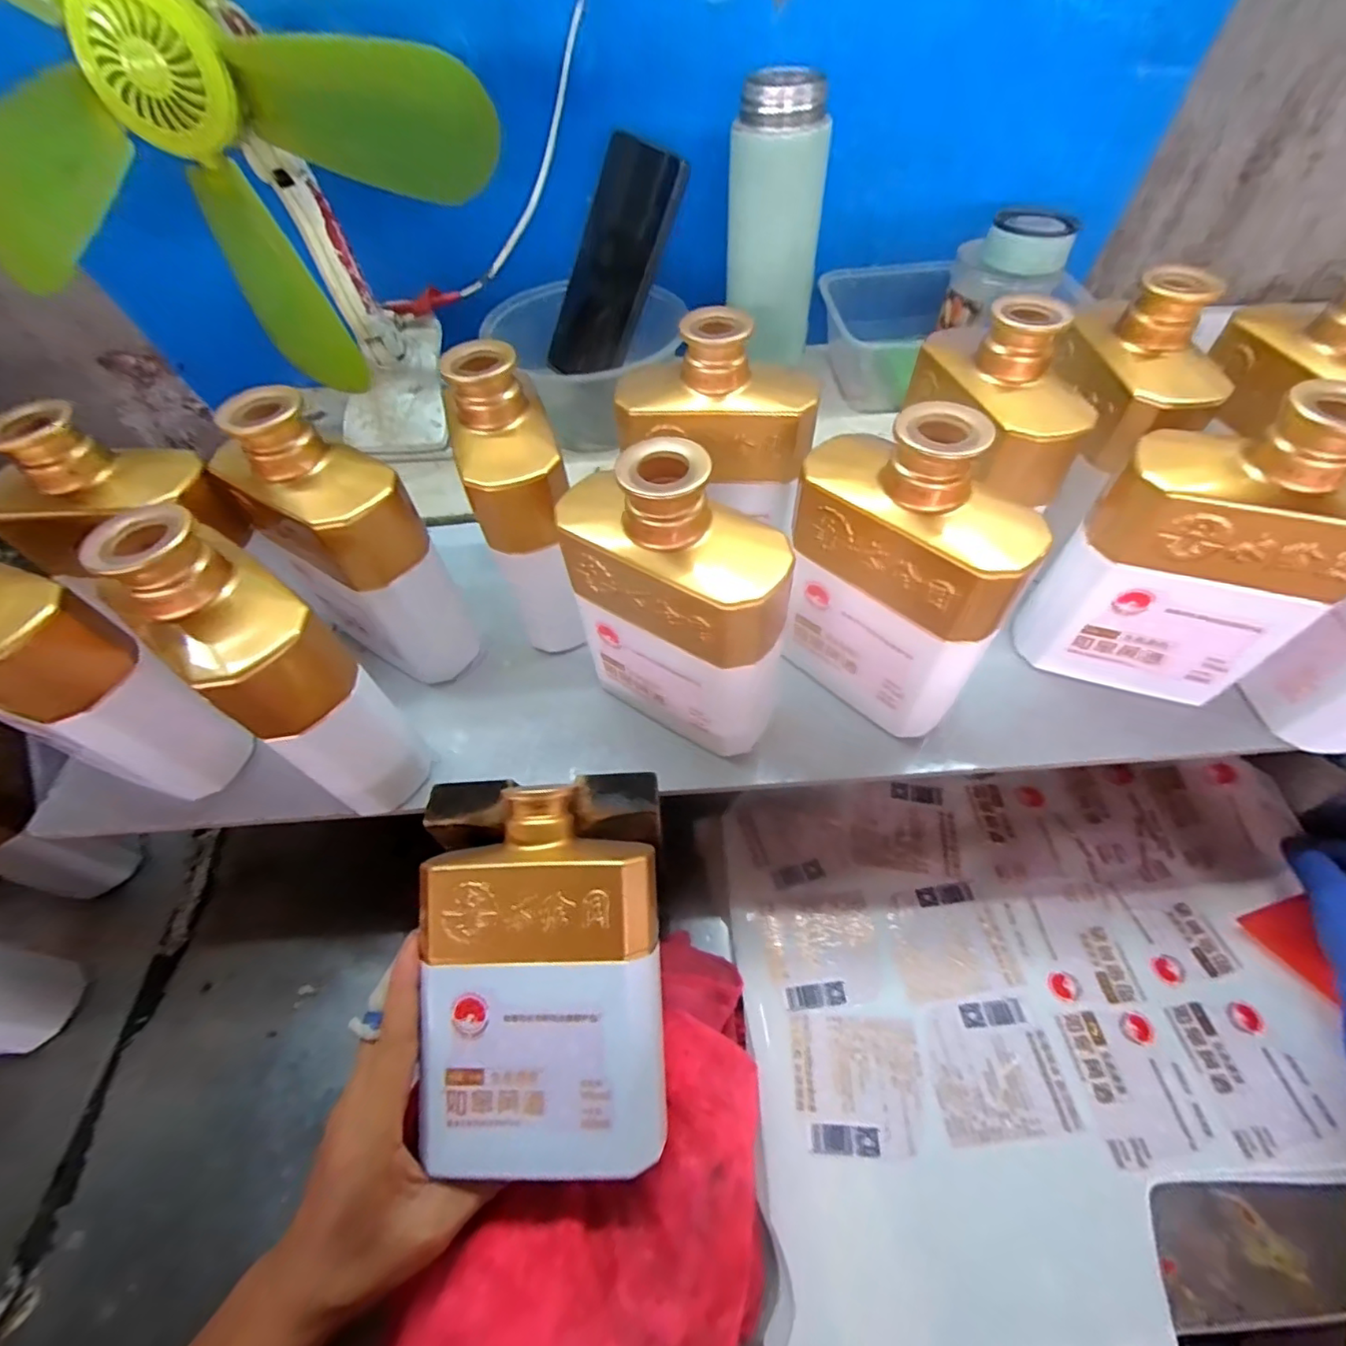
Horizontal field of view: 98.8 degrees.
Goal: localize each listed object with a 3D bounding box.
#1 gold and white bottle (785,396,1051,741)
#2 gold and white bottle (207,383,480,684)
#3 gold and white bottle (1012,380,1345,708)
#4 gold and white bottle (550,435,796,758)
[{"bbox_3d":[0.109,-0.046,0.292,0.050,0.155,0.115,-35,63,-19],"label":"gold and white bottle"},{"bbox_3d":[-0.184,-0.068,0.330,0.102,0.157,0.058,26,62,17],"label":"gold and white bottle"},{"bbox_3d":[0.267,-0.053,0.291,0.114,0.154,0.051,13,59,9],"label":"gold and white bottle"},{"bbox_3d":[0.002,-0.032,0.289,0.114,0.153,0.053,31,64,19],"label":"gold and white bottle"}]

